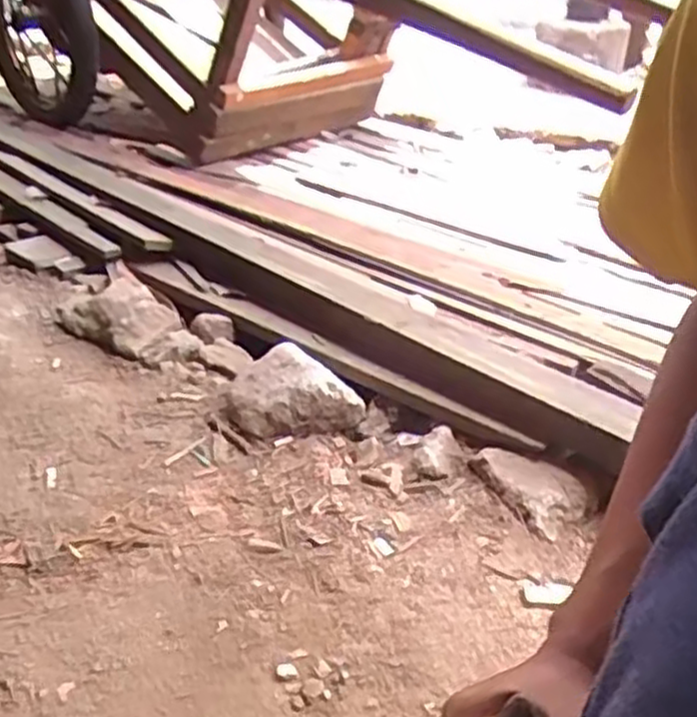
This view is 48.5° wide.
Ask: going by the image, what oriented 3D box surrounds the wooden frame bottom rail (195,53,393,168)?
[{"bbox_3d":[-0.112,-0.608,1.853,0.050,0.158,0.617,22,36,33],"label":"wooden frame bottom rail"}]

